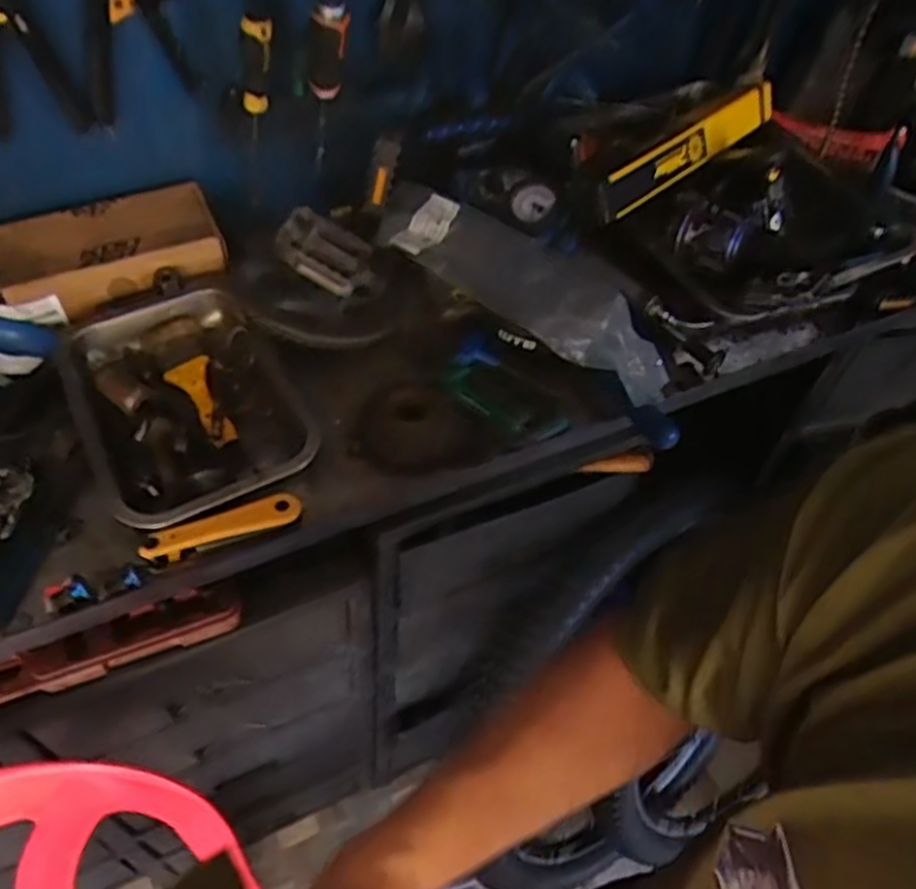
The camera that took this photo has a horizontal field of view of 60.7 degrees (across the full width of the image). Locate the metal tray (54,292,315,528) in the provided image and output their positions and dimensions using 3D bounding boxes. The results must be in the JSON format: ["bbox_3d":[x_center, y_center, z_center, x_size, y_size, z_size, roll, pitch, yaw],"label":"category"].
[{"bbox_3d":[-0.256,-0.034,0.742,0.185,0.053,0.253,-23,58,-22],"label":"metal tray"}]

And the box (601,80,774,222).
[{"bbox_3d":[0.267,-0.337,0.882,0.028,0.059,0.369,38,58,21],"label":"box"}]

